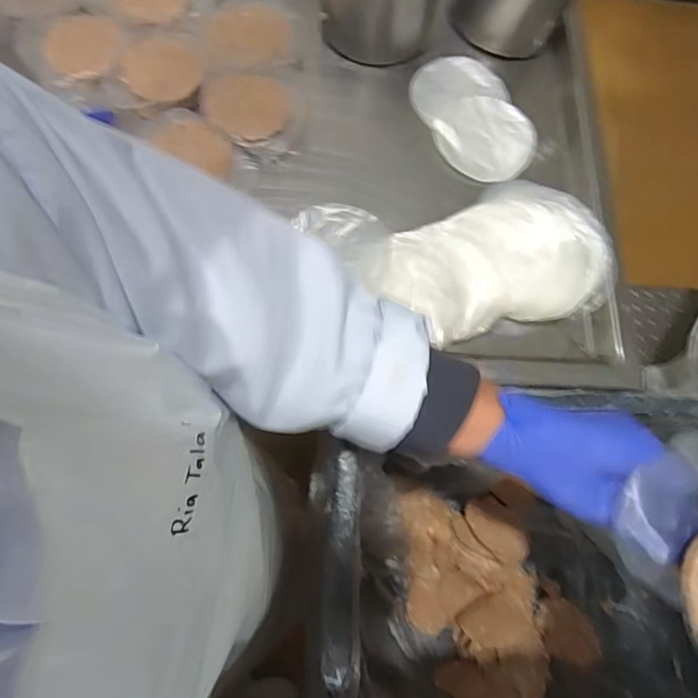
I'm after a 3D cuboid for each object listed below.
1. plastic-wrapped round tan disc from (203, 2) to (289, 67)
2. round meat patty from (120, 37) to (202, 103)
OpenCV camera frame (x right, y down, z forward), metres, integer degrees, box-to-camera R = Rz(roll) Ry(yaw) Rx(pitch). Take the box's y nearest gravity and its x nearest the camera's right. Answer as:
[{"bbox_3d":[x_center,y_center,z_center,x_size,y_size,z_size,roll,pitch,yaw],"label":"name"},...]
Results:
[{"bbox_3d":[-0.121,-0.376,0.572,0.101,0.018,0.084,-14,74,-8],"label":"plastic-wrapped round tan disc"},{"bbox_3d":[-0.216,-0.326,0.552,0.084,0.014,0.089,1,73,-3],"label":"round meat patty"}]

